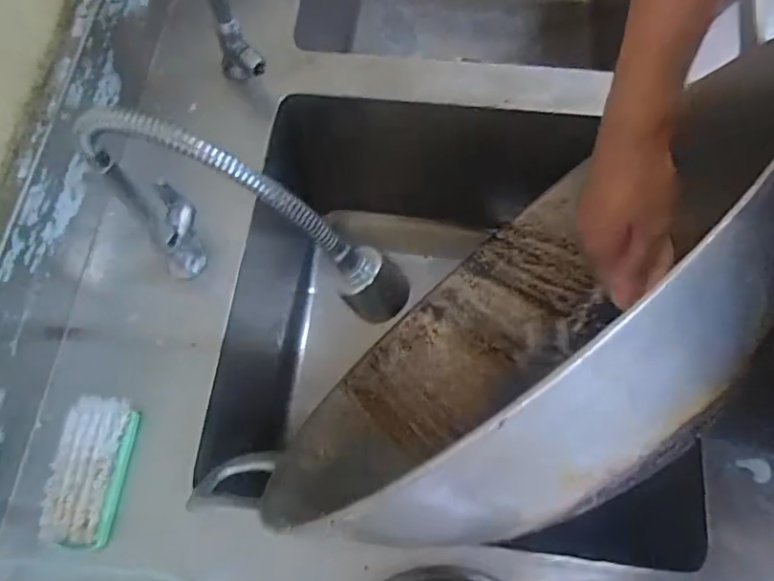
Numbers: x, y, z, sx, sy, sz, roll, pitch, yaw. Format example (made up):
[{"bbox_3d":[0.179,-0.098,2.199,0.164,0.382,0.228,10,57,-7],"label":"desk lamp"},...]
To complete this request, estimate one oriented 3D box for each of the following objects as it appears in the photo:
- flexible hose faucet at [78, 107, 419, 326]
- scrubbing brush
[{"bbox_3d":[-0.103,-0.038,0.436,0.249,0.262,0.061,25,73,9],"label":"flexible hose faucet"},{"bbox_3d":[-0.264,0.160,0.481,0.058,0.030,0.125,9,71,4],"label":"scrubbing brush"}]

